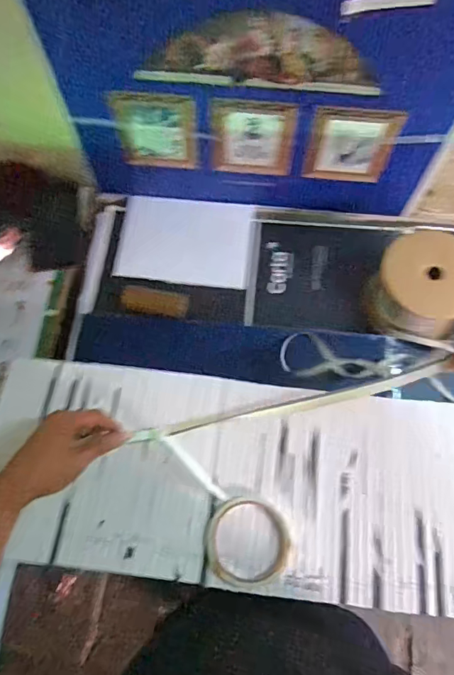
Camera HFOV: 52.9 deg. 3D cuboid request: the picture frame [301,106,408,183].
[{"bbox_3d":[0.191,-0.295,0.706,0.127,0.138,0.021,10,70,4],"label":"picture frame"}]

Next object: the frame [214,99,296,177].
[{"bbox_3d":[0.040,-0.312,0.722,0.124,0.153,0.010,7,70,3],"label":"frame"}]

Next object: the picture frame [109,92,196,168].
[{"bbox_3d":[-0.111,-0.325,0.731,0.127,0.151,0.011,6,69,3],"label":"picture frame"}]

